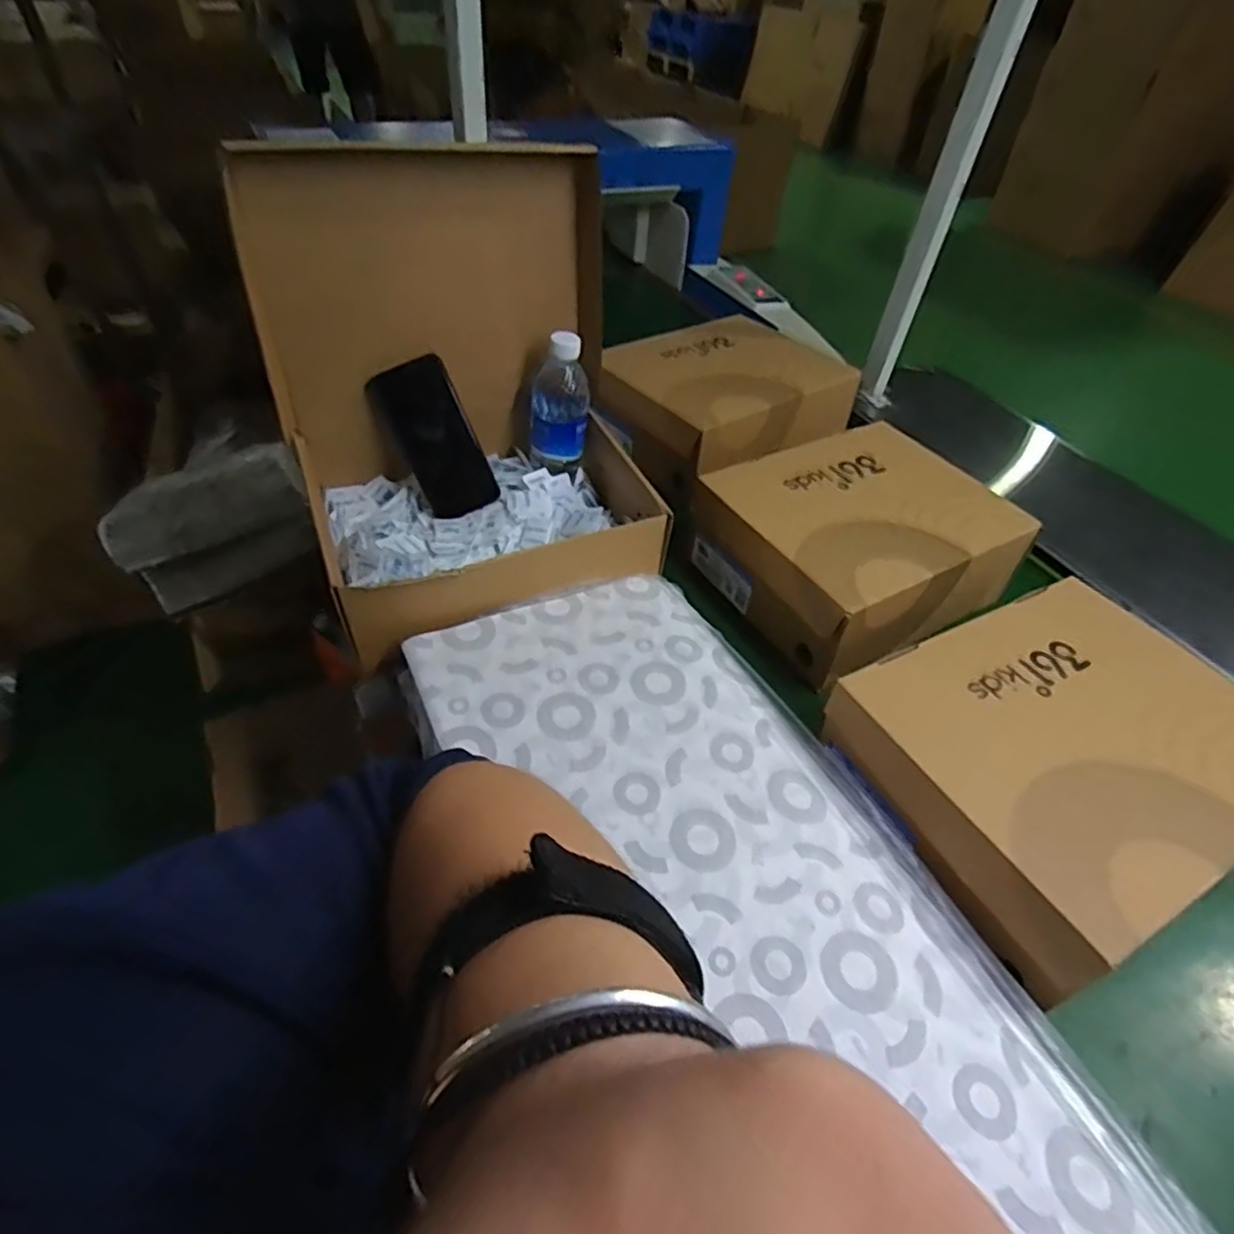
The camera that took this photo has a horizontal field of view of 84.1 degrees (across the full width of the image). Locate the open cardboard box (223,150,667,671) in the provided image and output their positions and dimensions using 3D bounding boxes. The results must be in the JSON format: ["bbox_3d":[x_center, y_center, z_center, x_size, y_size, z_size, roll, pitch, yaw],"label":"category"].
[{"bbox_3d":[-0.135,-0.206,0.633,0.322,0.312,0.262,-17,45,-19],"label":"open cardboard box"}]

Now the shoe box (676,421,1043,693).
[{"bbox_3d":[0.266,-0.087,0.765,0.285,0.111,0.230,-20,46,-22],"label":"shoe box"}]

